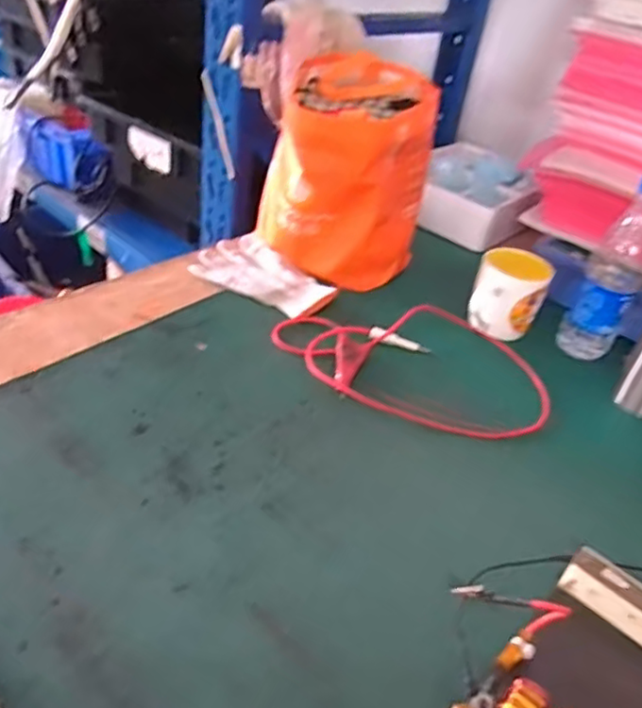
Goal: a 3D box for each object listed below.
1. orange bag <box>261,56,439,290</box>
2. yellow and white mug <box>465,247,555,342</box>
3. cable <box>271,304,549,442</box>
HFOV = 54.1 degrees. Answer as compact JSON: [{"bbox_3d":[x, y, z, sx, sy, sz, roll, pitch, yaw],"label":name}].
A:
[{"bbox_3d":[0.034,-0.246,0.849,0.205,0.227,0.223,9,36,-1],"label":"orange bag"},{"bbox_3d":[0.230,-0.067,0.778,0.081,0.098,0.081,22,38,15],"label":"yellow and white mug"},{"bbox_3d":[0.110,-0.006,0.721,0.310,0.019,0.212,22,38,15],"label":"cable"}]

